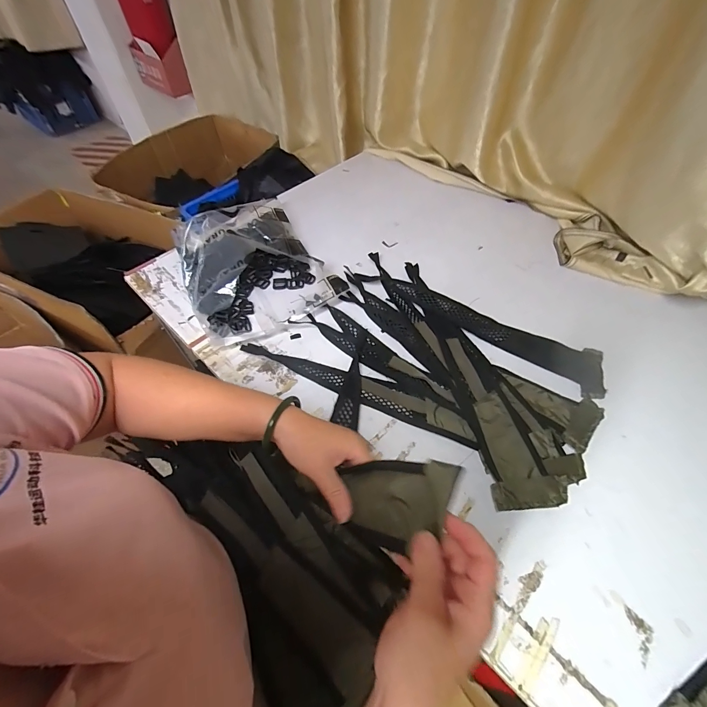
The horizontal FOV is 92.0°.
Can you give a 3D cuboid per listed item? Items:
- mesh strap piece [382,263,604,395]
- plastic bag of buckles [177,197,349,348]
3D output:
[{"bbox_3d":[0.252,-0.056,0.633,0.401,0.020,0.101,33,63,19],"label":"mesh strap piece"},{"bbox_3d":[-0.205,-0.182,0.680,0.263,0.089,0.322,-25,58,-17],"label":"plastic bag of buckles"}]

